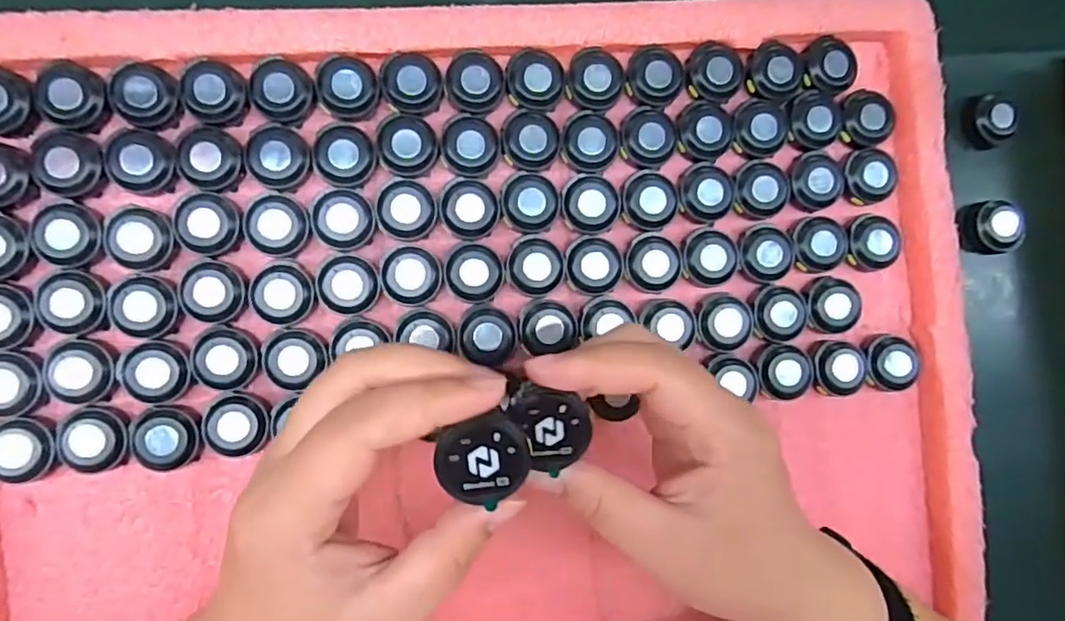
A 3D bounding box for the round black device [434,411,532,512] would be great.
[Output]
[{"bbox_3d":[-0.014,0.047,0.187,0.029,0.007,0.025,-22,86,-7],"label":"round black device"}]

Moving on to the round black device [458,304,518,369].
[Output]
[{"bbox_3d":[-0.022,0.011,0.301,0.028,0.009,0.028,5,86,-7],"label":"round black device"}]

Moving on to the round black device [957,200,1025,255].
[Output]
[{"bbox_3d":[0.265,-0.048,0.350,0.027,0.023,0.031,-15,88,-8],"label":"round black device"}]

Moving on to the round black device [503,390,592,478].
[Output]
[{"bbox_3d":[0.007,0.038,0.204,0.024,0.007,0.028,-25,87,-8],"label":"round black device"}]

